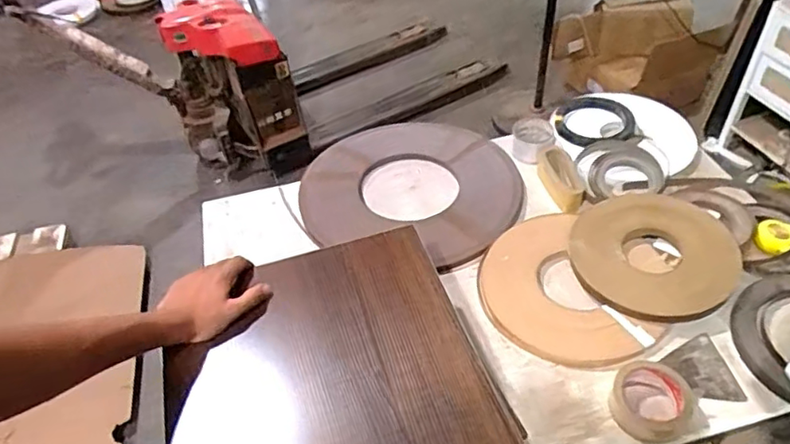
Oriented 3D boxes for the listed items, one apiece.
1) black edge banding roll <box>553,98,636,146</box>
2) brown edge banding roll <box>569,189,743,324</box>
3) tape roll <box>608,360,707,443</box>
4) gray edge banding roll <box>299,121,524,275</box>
[{"bbox_3d":[0.416,-0.215,1.237,0.156,0.021,0.163,5,46,10],"label":"black edge banding roll"},{"bbox_3d":[0.427,0.046,0.968,0.272,0.019,0.245,-29,50,-22],"label":"brown edge banding roll"},{"bbox_3d":[0.345,0.241,0.799,0.120,0.041,0.108,-15,46,-10],"label":"tape roll"},{"bbox_3d":[0.039,-0.081,1.163,0.420,0.017,0.401,-2,45,3],"label":"gray edge banding roll"}]

